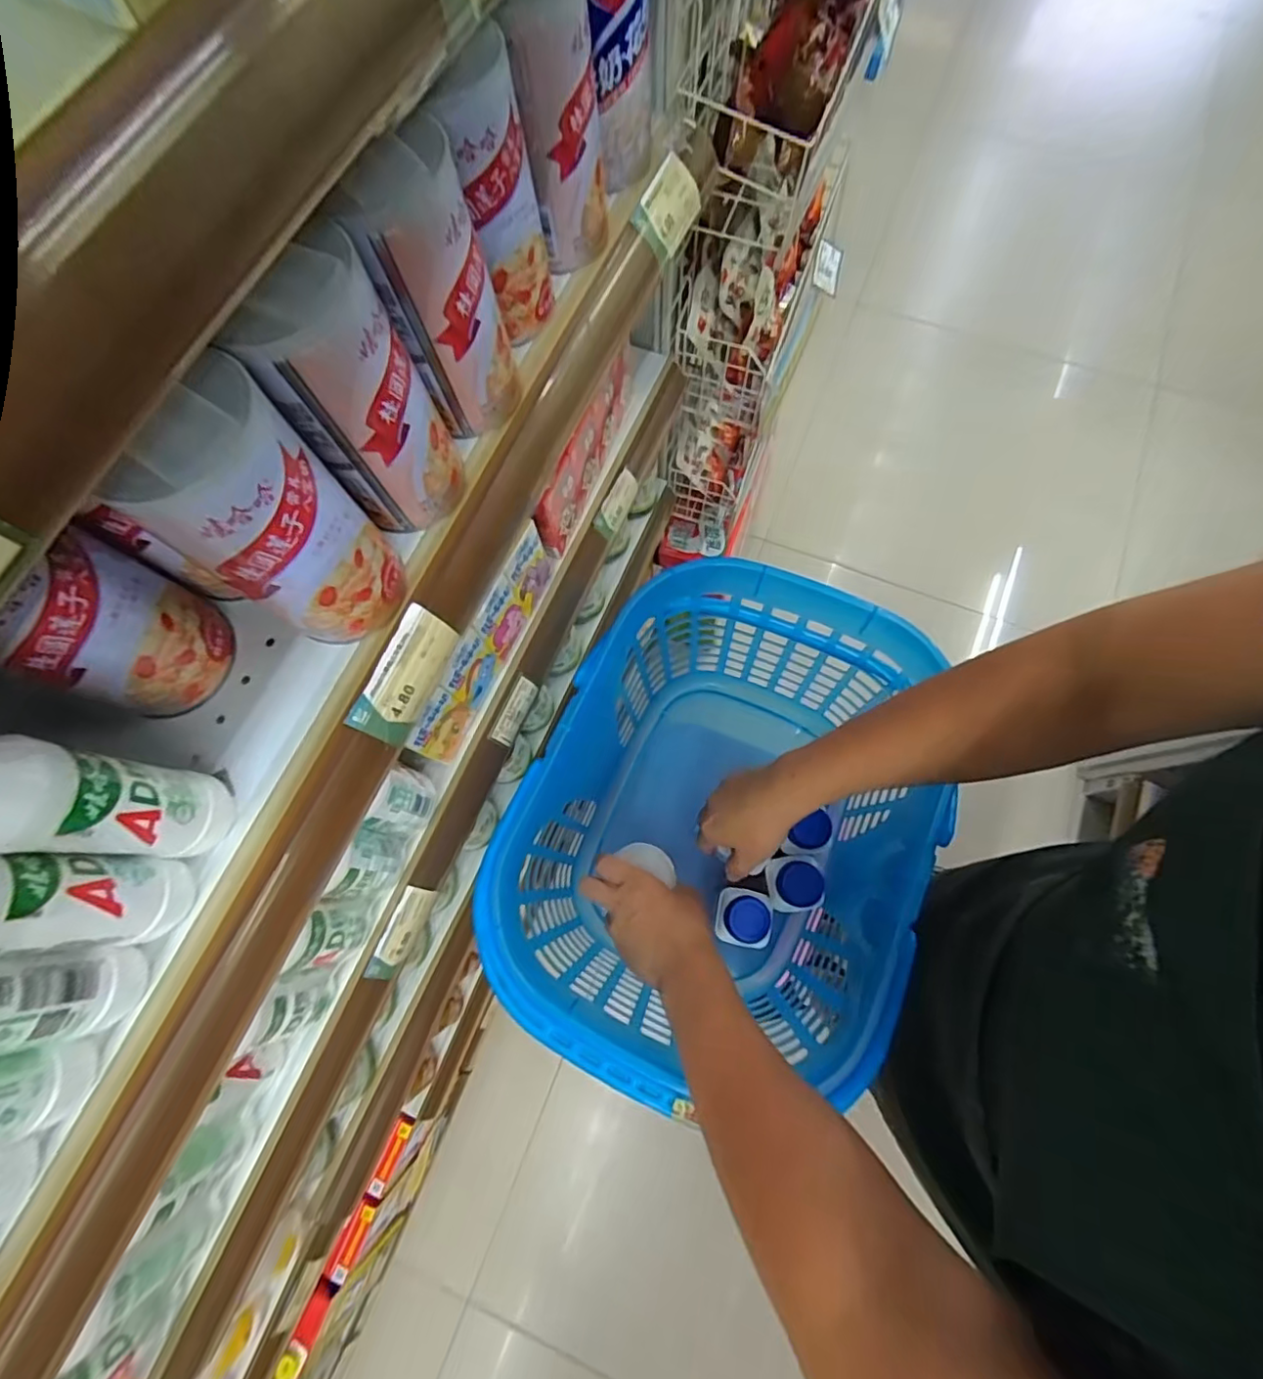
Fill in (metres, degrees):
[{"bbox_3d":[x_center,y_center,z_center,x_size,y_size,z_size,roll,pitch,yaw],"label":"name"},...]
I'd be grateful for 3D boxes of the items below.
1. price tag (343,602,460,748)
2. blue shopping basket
[{"bbox_3d":[-0.119,-0.006,0.313,0.006,0.037,0.070,15,73,34],"label":"price tag"},{"bbox_3d":[0.077,0.129,0.583,0.307,0.289,0.399,25,76,8],"label":"blue shopping basket"}]

